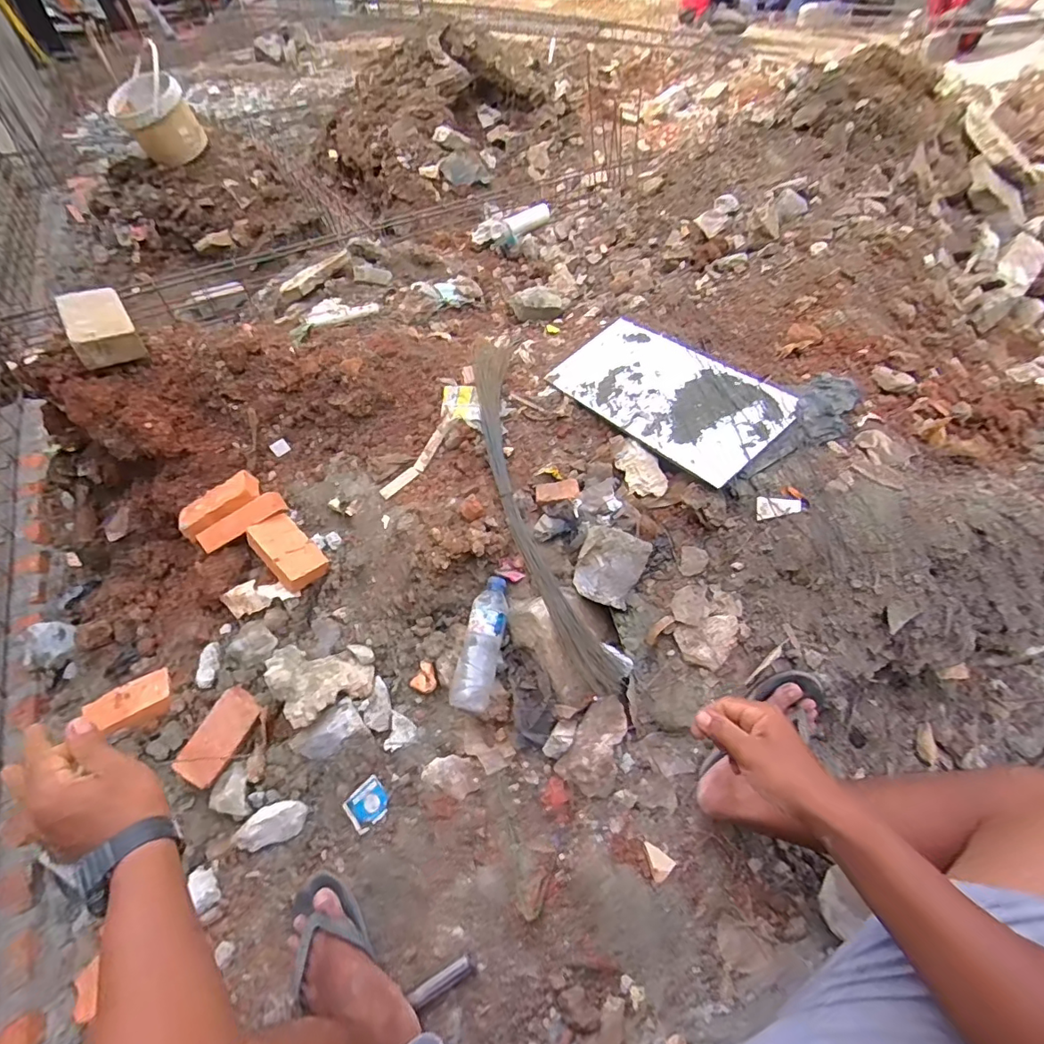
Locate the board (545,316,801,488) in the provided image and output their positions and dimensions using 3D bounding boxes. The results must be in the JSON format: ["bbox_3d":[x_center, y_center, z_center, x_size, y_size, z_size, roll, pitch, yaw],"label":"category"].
[{"bbox_3d":[0.293,-0.272,1.026,0.258,0.016,0.474,-35,52,-12],"label":"board"}]

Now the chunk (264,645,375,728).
[{"bbox_3d":[-0.338,0.248,0.838,0.144,0.066,0.141,-34,57,-23],"label":"chunk"}]

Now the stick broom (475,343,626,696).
[{"bbox_3d":[0.005,-0.087,1.021,0.127,0.174,0.859,-13,51,-8],"label":"stick broom"}]

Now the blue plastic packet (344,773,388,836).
[{"bbox_3d":[-0.244,0.447,0.795,0.070,0.012,0.059,-40,73,-4],"label":"blue plastic packet"}]

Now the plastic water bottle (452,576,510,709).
[{"bbox_3d":[-0.064,0.198,0.842,0.061,0.049,0.222,9,68,10],"label":"plastic water bottle"}]

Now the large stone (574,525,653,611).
[{"bbox_3d":[0.152,0.078,0.871,0.119,0.126,0.089,13,52,13],"label":"large stone"}]

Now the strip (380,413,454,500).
[{"bbox_3d":[-0.205,-0.137,1.032,0.040,0.020,0.231,27,70,23],"label":"strip"}]

